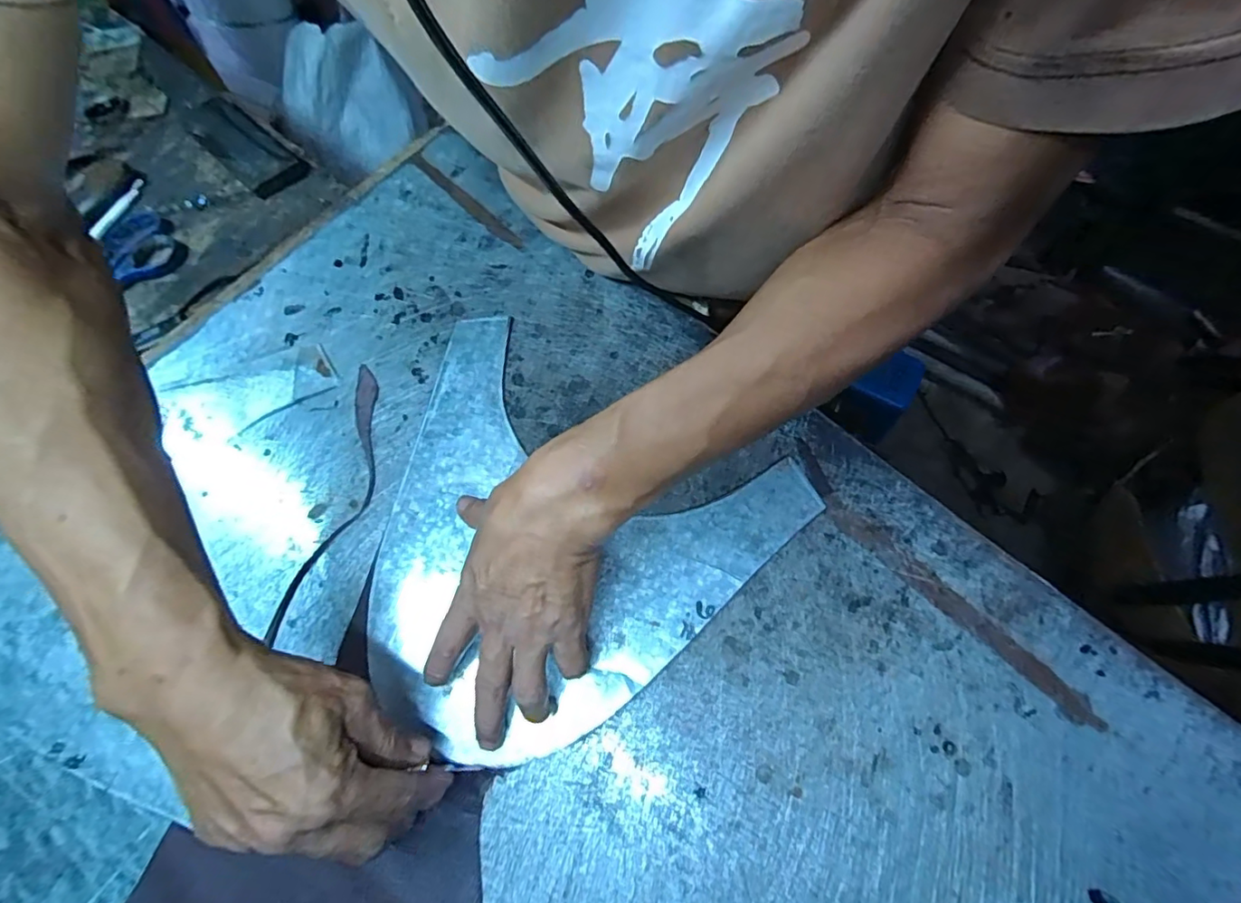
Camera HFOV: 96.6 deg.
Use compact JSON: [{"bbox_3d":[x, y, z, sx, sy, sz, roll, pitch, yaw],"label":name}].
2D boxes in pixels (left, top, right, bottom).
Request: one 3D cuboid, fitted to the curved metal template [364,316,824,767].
[{"bbox_3d":[-0.057,0.065,0.382,0.282,0.010,0.263,29,73,12],"label":"curved metal template"}]

